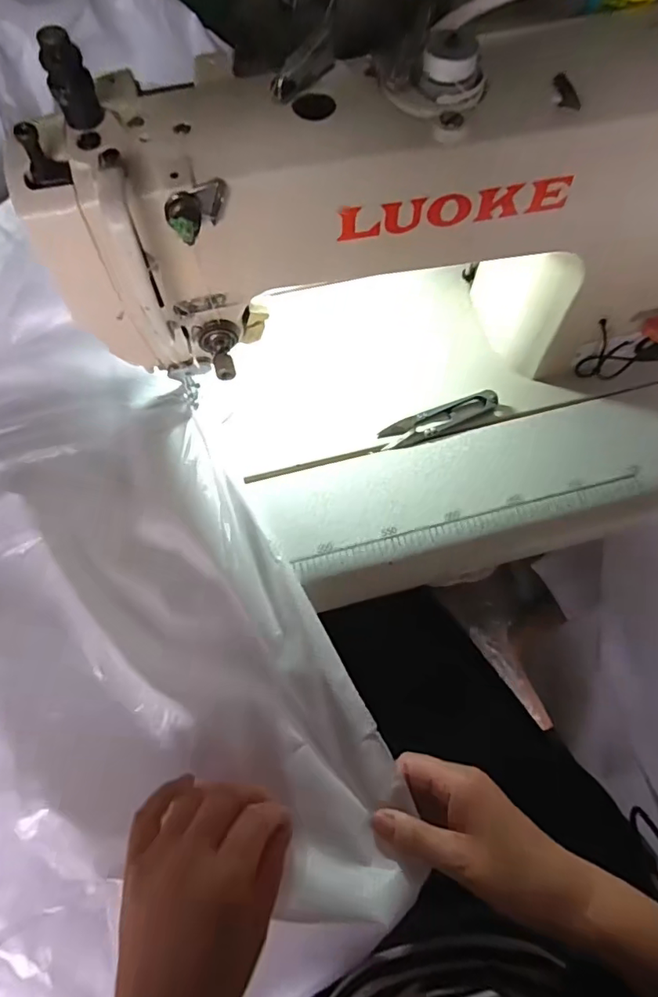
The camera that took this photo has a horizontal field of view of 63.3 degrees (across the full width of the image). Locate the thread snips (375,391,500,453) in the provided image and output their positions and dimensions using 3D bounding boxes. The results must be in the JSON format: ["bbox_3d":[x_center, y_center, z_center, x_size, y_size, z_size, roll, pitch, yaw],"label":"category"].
[{"bbox_3d":[0.092,-0.066,0.443,0.102,0.010,0.026,-20,70,-7],"label":"thread snips"}]

